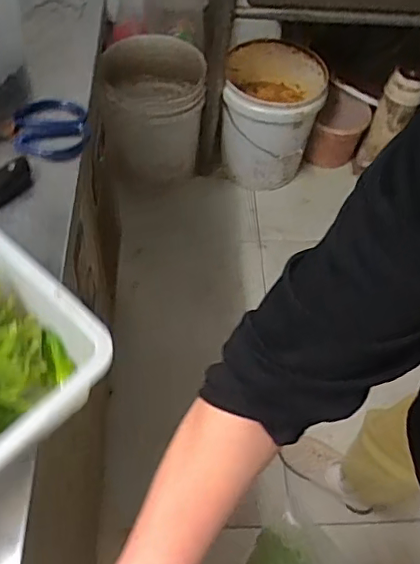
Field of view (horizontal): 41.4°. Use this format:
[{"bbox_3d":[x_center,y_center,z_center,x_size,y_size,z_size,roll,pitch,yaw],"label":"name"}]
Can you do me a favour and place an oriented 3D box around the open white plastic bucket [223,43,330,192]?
[{"bbox_3d":[0.168,-0.463,1.638,0.262,0.369,0.279,3,54,-4],"label":"open white plastic bucket"}]

